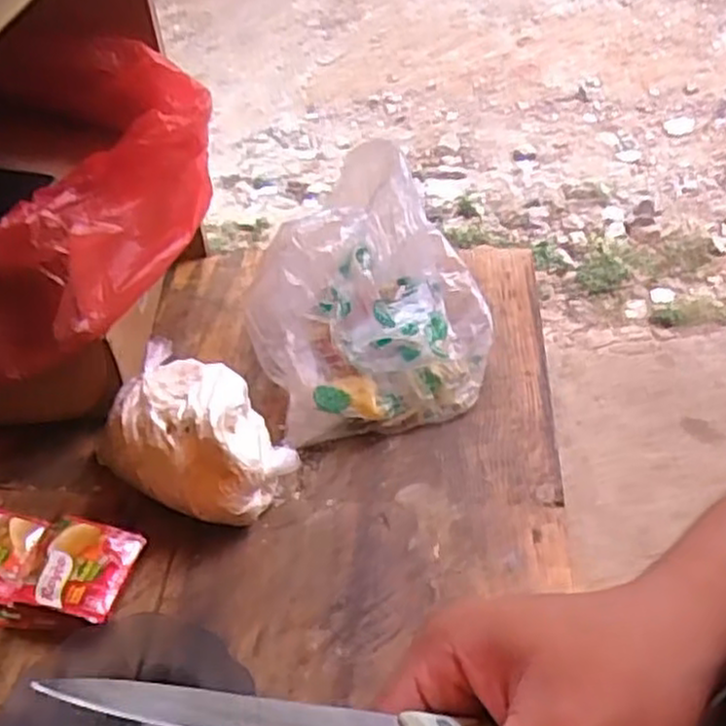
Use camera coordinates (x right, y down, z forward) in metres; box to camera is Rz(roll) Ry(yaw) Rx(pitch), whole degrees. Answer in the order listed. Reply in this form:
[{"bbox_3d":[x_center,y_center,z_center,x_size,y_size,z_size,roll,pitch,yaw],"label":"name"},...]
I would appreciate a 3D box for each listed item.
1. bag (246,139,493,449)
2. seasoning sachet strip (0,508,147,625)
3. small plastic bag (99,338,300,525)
[{"bbox_3d":[-0.007,-0.086,0.793,0.232,0.168,0.292,-17,46,-13],"label":"bag"},{"bbox_3d":[-0.266,0.165,0.636,0.152,0.029,0.095,2,45,5],"label":"seasoning sachet strip"},{"bbox_3d":[-0.147,0.067,0.677,0.161,0.102,0.124,32,55,30],"label":"small plastic bag"}]

